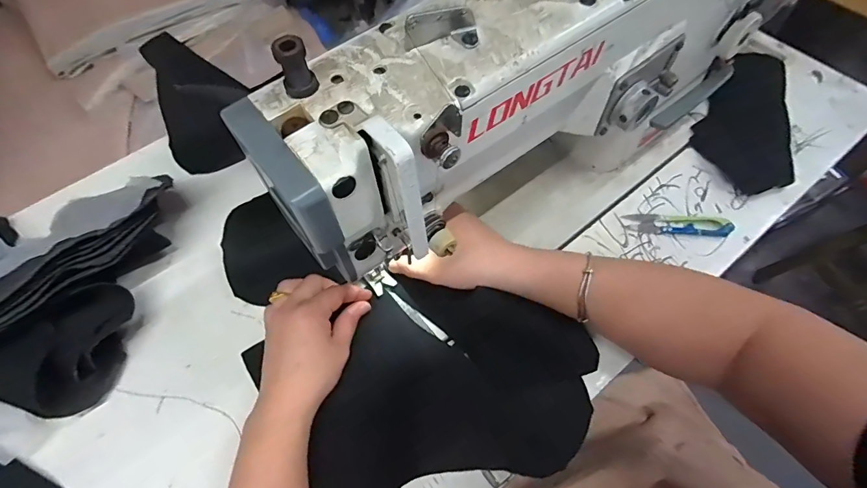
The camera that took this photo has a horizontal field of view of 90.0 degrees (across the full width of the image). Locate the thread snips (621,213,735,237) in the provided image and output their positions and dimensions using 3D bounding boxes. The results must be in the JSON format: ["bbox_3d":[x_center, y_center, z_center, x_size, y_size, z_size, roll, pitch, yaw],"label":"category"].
[{"bbox_3d":[0.254,-0.021,0.451,0.101,0.011,0.025,5,62,5],"label":"thread snips"}]

